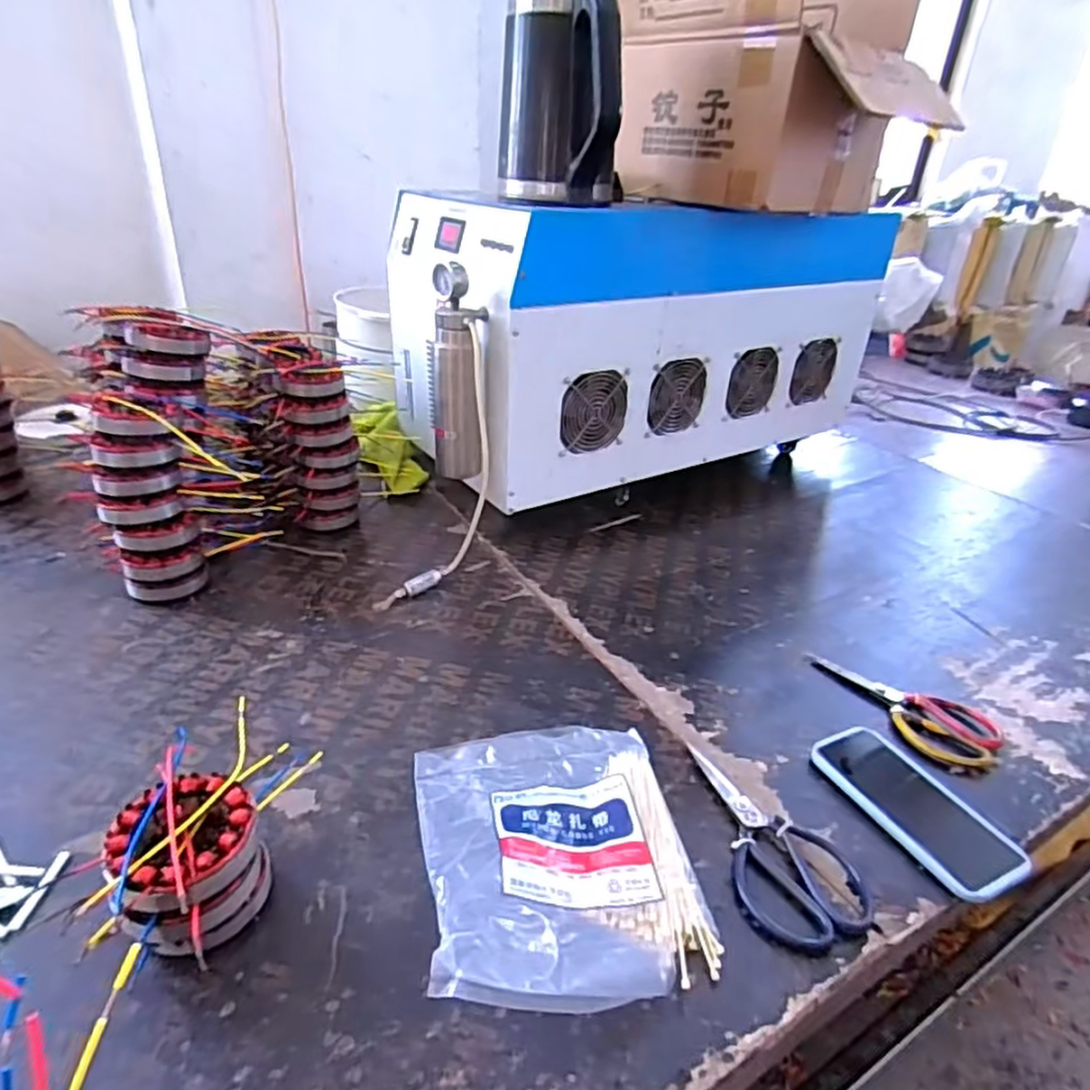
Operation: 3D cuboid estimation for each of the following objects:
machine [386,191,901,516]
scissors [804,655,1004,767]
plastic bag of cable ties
[{"bbox_3d":[0.173,-0.340,1.145,0.818,0.388,0.359,-12,33,-25],"label":"machine"},{"bbox_3d":[0.362,0.170,0.718,0.193,0.018,0.089,24,35,33],"label":"scissors"},{"bbox_3d":[0.009,0.219,0.529,0.198,0.060,0.248,-4,29,-12],"label":"plastic bag of cable ties"}]

